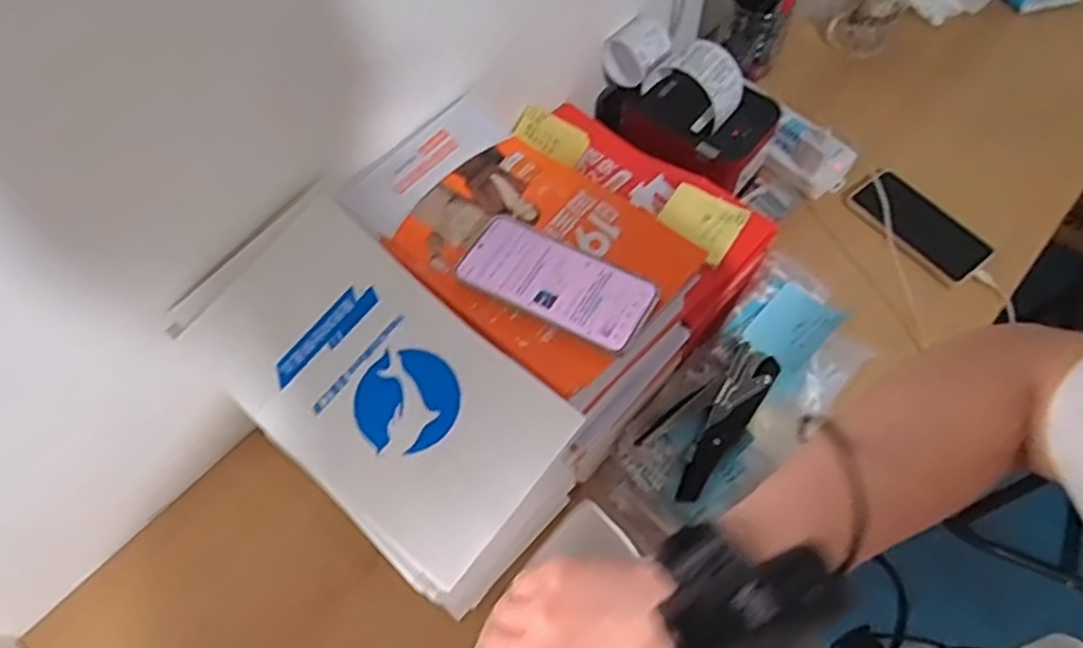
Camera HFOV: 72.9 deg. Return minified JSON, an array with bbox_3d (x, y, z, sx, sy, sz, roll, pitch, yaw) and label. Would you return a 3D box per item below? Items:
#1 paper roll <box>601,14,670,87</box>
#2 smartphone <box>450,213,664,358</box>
[{"bbox_3d":[0.113,-0.318,0.854,0.065,0.055,0.064,-39,67,-19],"label":"paper roll"},{"bbox_3d":[0.013,-0.036,0.578,0.153,0.012,0.074,29,65,16],"label":"smartphone"}]

